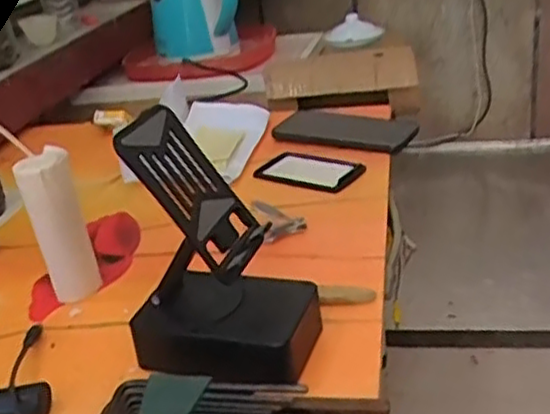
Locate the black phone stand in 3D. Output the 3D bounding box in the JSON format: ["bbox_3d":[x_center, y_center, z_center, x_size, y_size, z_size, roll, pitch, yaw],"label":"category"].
[{"bbox_3d":[-0.041,0.023,0.479,0.117,0.172,0.060,0,26,15],"label":"black phone stand"}]

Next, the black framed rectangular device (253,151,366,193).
[{"bbox_3d":[0.034,-0.043,0.777,0.116,0.012,0.070,8,29,29],"label":"black framed rectangular device"}]

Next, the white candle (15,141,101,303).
[{"bbox_3d":[-0.179,0.017,0.589,0.042,0.126,0.041,-13,26,-13],"label":"white candle"}]

